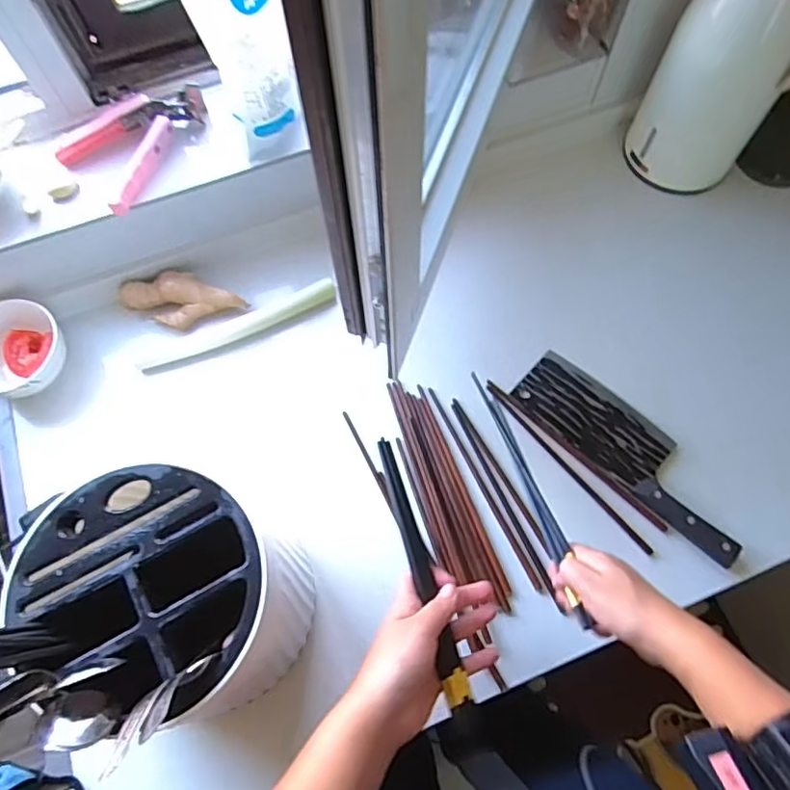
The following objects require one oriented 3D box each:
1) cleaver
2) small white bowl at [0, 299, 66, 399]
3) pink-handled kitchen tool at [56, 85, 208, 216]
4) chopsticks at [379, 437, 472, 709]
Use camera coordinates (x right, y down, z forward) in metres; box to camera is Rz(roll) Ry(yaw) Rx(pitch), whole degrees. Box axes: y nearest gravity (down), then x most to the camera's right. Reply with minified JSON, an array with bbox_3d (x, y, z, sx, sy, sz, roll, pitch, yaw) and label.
[{"bbox_3d":[0.263,0.057,0.650,0.277,0.024,0.088,42,75,16],"label":"cleaver"},{"bbox_3d":[-0.434,-0.048,0.669,0.107,0.064,0.113,26,71,11],"label":"small white bowl"},{"bbox_3d":[-0.283,-0.290,0.660,0.108,0.025,0.167,38,74,15],"label":"pink-handled kitchen tool"},{"bbox_3d":[0.021,0.142,0.493,0.017,0.013,0.221,-16,68,-5],"label":"chopsticks"}]

